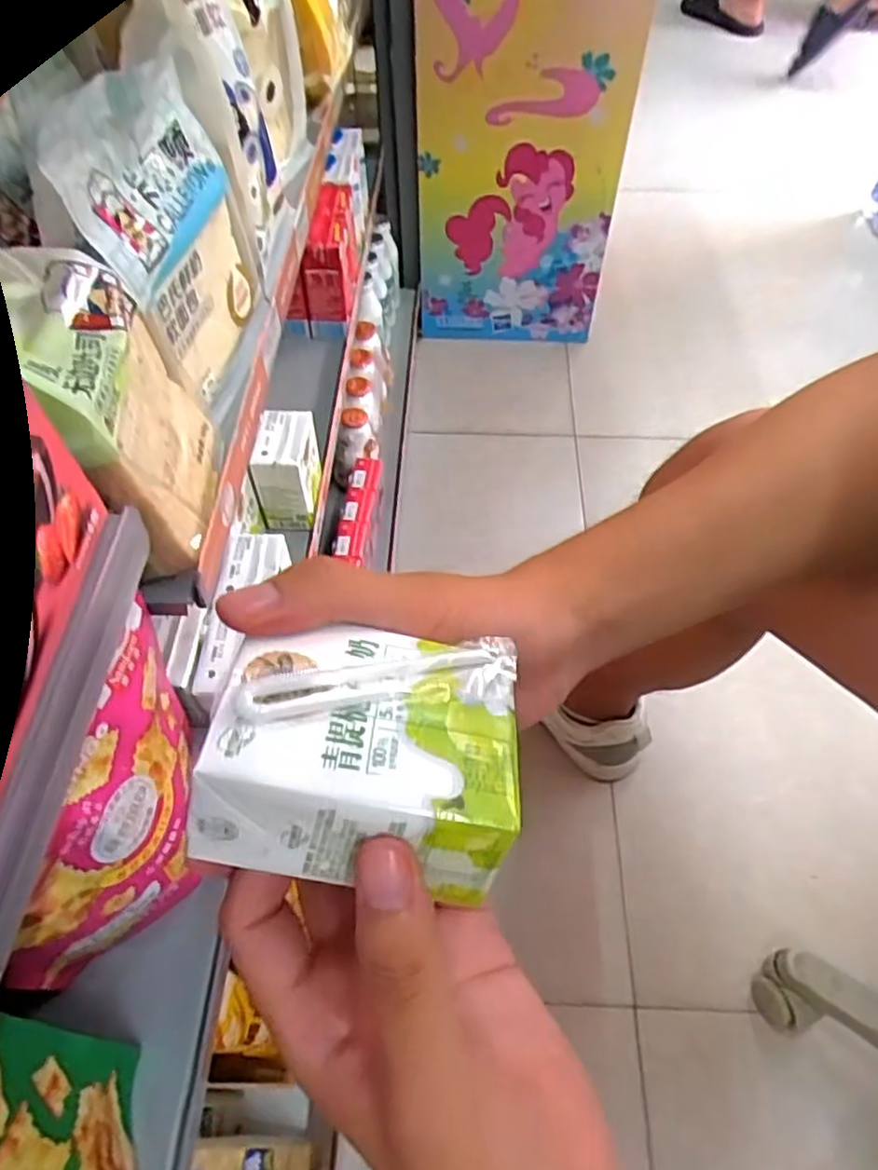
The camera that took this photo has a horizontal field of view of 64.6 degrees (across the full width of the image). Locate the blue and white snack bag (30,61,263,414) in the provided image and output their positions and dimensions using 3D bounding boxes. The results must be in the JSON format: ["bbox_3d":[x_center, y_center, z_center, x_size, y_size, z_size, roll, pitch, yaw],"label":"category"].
[{"bbox_3d":[-0.144,-0.185,0.377,0.031,0.152,0.127,7,56,5],"label":"blue and white snack bag"}]

